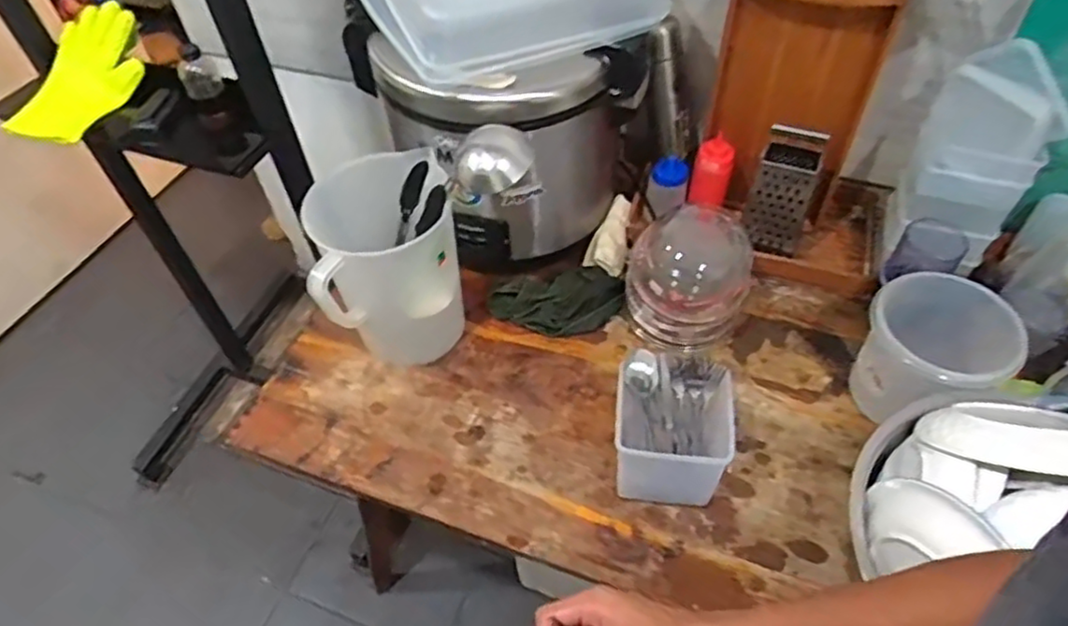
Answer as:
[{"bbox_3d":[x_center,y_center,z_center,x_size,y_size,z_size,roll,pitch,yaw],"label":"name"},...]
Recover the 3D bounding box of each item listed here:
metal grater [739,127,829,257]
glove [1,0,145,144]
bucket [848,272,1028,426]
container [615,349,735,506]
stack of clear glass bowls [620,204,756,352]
[{"bbox_3d":[0.394,-0.189,1.099,0.097,0.228,0.082,16,54,15],"label":"metal grater"},{"bbox_3d":[-0.717,-0.374,1.110,0.116,0.067,0.256,25,82,21],"label":"glove"},{"bbox_3d":[0.521,0.062,0.924,0.159,0.198,0.171,-1,51,2],"label":"bucket"},{"bbox_3d":[0.178,0.160,0.886,0.147,0.157,0.145,5,51,7],"label":"container"},{"bbox_3d":[0.231,-0.057,1.039,0.188,0.186,0.160,14,53,14],"label":"stack of clear glass bowls"}]

